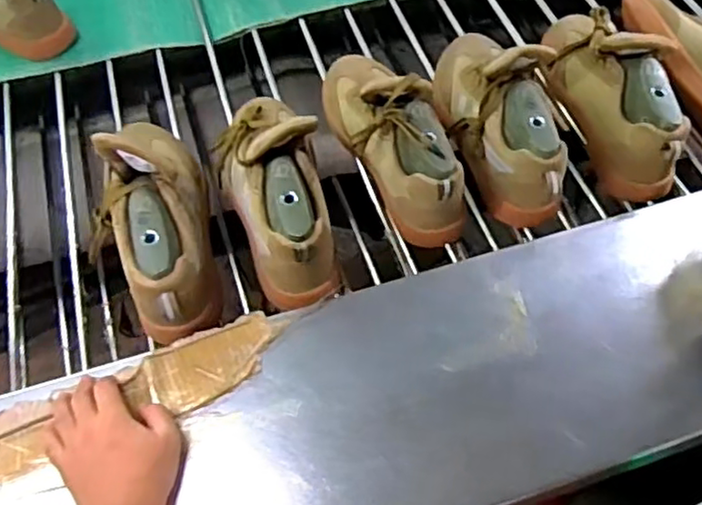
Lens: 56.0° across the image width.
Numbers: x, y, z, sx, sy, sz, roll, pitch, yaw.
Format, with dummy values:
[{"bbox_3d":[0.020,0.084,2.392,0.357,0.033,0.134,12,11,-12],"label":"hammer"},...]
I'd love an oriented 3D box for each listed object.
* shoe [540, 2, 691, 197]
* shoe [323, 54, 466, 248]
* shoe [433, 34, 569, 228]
[{"bbox_3d":[0.310,-0.201,0.791,0.083,0.127,0.261,-11,59,-5],"label":"shoe"},{"bbox_3d":[0.037,-0.144,0.748,0.088,0.125,0.292,-19,60,-10],"label":"shoe"},{"bbox_3d":[0.169,-0.173,0.777,0.096,0.131,0.280,-11,59,-5],"label":"shoe"}]

